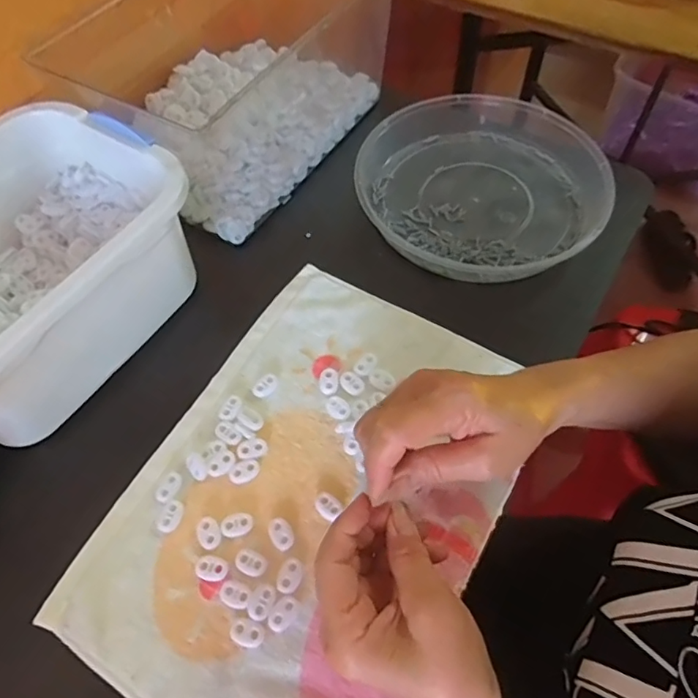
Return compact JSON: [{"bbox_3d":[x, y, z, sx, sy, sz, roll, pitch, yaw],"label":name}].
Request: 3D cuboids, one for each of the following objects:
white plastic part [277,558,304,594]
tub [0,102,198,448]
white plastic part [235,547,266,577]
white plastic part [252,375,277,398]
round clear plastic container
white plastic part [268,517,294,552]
[{"bbox_3d":[-0.039,0.149,0.353,0.015,0.004,0.021,18,61,12],"label":"white plastic part"},{"bbox_3d":[-0.251,-0.060,0.414,0.186,0.099,0.242,28,64,18],"label":"tub"},{"bbox_3d":[-0.066,0.143,0.360,0.022,0.004,0.015,25,63,16],"label":"white plastic part"},{"bbox_3d":[-0.067,0.029,0.425,0.021,0.004,0.015,-38,65,-19],"label":"white plastic part"},{"bbox_3d":[0.129,-0.163,0.522,0.225,0.049,0.212,-1,59,2],"label":"round clear plastic container"},{"bbox_3d":[-0.047,0.127,0.368,0.014,0.005,0.022,-32,63,-16],"label":"white plastic part"}]

